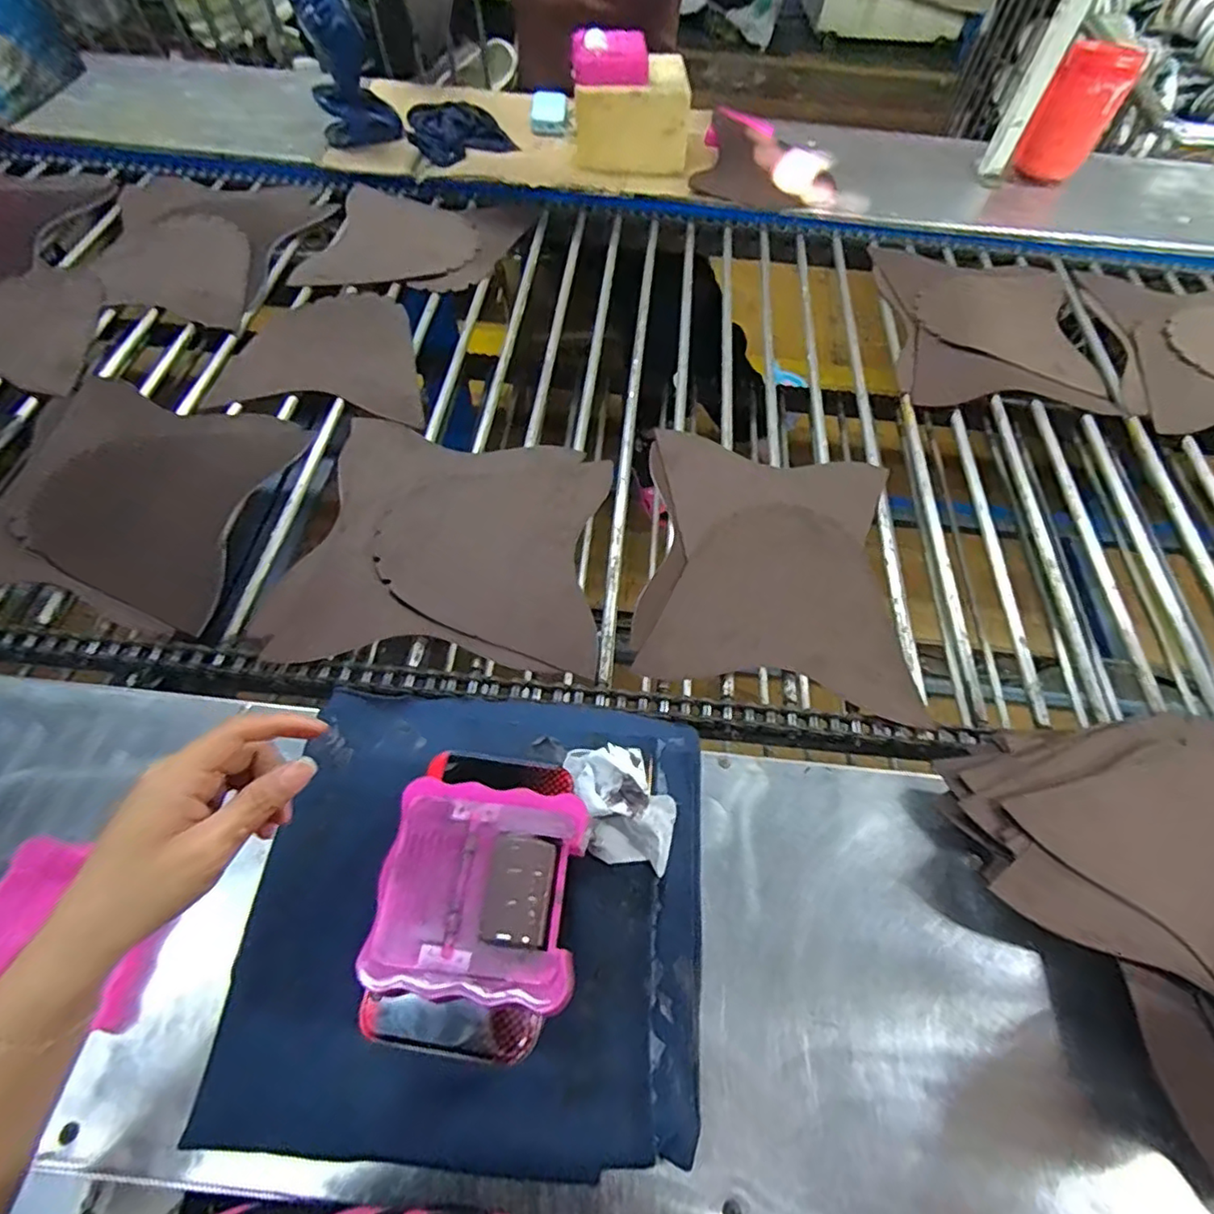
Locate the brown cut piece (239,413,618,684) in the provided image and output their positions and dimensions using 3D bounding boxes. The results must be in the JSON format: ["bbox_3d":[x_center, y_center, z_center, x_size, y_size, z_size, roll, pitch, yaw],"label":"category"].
[{"bbox_3d":[-0.159,-0.067,0.629,0.305,0.029,0.270,4,61,0],"label":"brown cut piece"}]

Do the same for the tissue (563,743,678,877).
[{"bbox_3d":[0.014,0.148,0.463,0.074,0.052,0.100,-15,61,-12],"label":"tissue"}]

